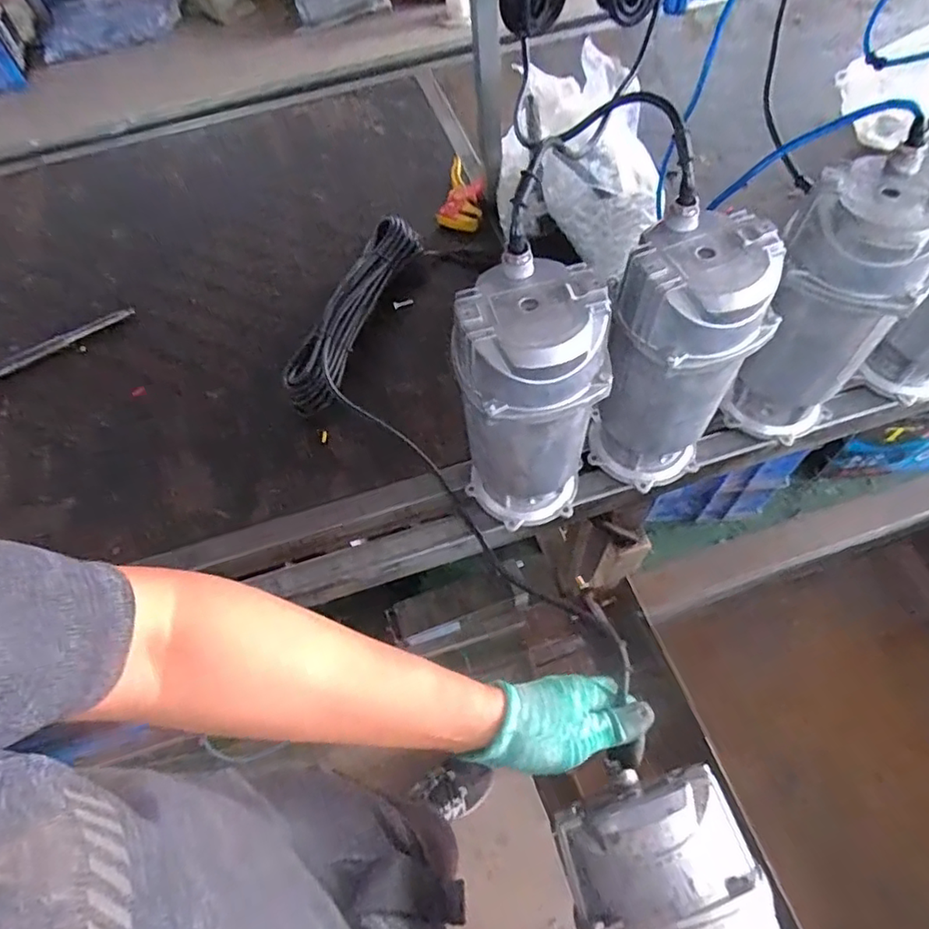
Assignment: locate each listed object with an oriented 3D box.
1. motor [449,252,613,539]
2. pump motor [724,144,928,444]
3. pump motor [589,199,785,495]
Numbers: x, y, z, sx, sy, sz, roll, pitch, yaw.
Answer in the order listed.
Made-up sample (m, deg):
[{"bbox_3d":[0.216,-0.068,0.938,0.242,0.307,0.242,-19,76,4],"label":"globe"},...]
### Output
[{"bbox_3d":[0.061,-0.047,0.587,0.134,0.296,0.114,5,60,7],"label":"motor"},{"bbox_3d":[0.362,-0.150,0.621,0.122,0.292,0.118,0,60,5],"label":"pump motor"},{"bbox_3d":[0.208,-0.094,0.602,0.123,0.292,0.123,38,69,23],"label":"pump motor"}]

